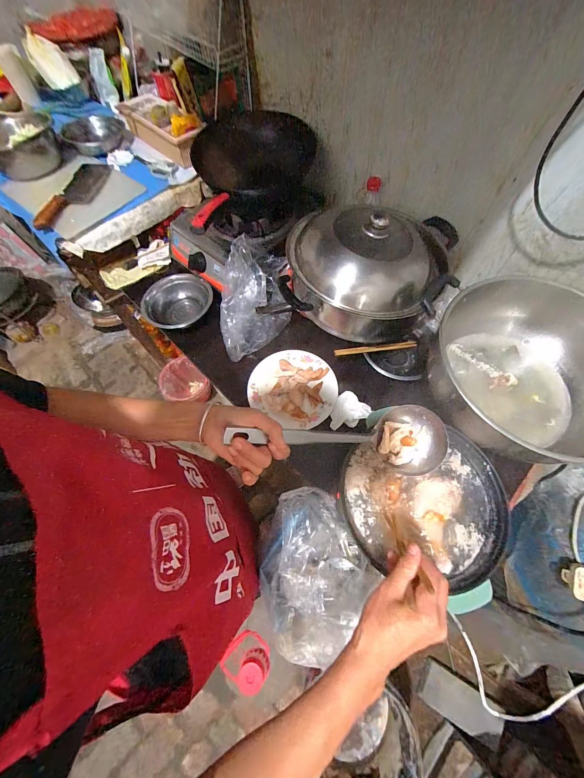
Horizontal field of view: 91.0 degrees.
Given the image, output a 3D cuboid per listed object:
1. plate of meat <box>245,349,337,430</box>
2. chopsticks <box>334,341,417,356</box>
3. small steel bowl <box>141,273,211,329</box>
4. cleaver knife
[{"bbox_3d":[0.008,-0.007,0.653,0.192,0.035,0.185,0,65,1],"label":"plate of meat"},{"bbox_3d":[0.200,-0.094,0.661,0.222,0.018,0.014,-9,65,-19],"label":"chopsticks"},{"bbox_3d":[-0.301,-0.221,0.760,0.141,0.074,0.175,17,67,8],"label":"small steel bowl"},{"bbox_3d":[-0.558,-0.501,0.747,0.085,0.031,0.278,5,66,3],"label":"cleaver knife"}]

